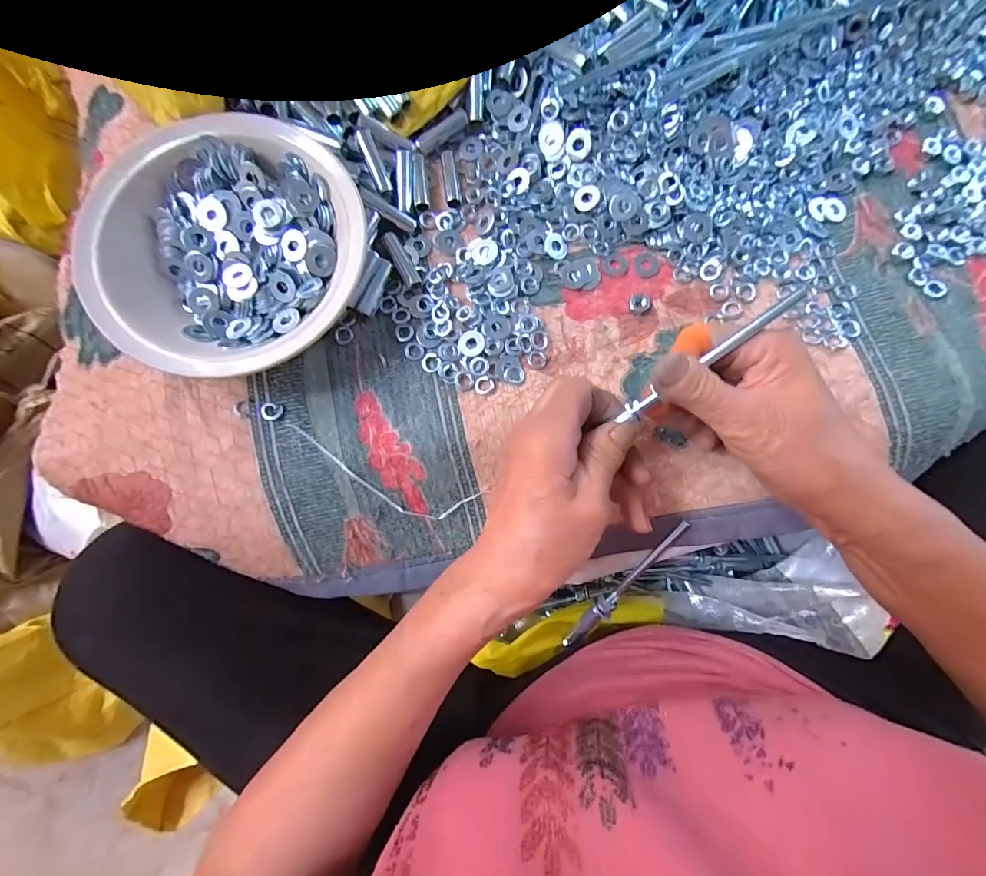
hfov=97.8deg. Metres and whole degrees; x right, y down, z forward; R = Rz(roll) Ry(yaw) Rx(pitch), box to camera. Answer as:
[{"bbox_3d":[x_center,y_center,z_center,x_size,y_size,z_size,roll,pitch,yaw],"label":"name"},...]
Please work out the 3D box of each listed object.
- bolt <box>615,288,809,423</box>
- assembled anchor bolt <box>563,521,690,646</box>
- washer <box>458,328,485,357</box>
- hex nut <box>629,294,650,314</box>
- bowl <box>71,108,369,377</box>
[{"bbox_3d":[0.112,-0.042,0.223,0.101,0.007,0.008,-37,84,13],"label":"bolt"},{"bbox_3d":[0.099,0.113,0.327,0.013,0.012,0.139,37,111,5],"label":"assembled anchor bolt"},{"bbox_3d":[-0.015,-0.066,0.300,0.018,0.004,0.019,-9,83,0],"label":"washer"},{"bbox_3d":[0.104,-0.095,0.306,0.015,0.008,0.012,2,84,1],"label":"hex nut"},{"bbox_3d":[-0.167,-0.122,0.282,0.162,0.060,0.168,0,84,1],"label":"bowl"}]

